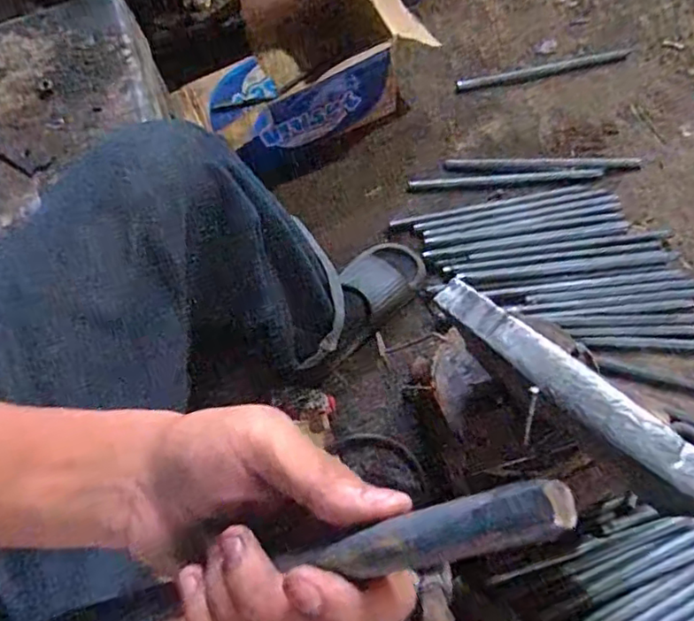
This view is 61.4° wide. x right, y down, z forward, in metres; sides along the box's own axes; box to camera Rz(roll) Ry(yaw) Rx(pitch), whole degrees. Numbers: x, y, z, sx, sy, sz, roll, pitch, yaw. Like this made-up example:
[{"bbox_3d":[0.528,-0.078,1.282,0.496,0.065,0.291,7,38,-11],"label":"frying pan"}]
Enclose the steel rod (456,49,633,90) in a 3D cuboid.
[{"bbox_3d":[0.369,-0.454,1.093,0.346,0.014,0.023,-14,70,-5],"label":"steel rod"}]

